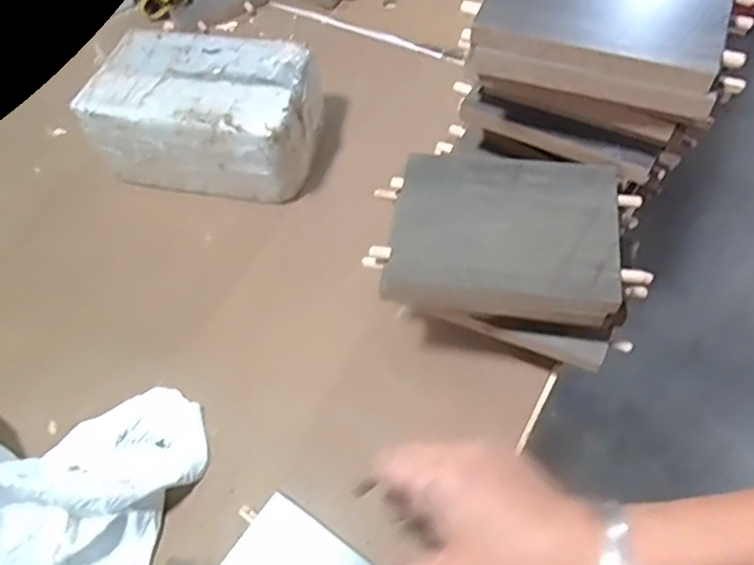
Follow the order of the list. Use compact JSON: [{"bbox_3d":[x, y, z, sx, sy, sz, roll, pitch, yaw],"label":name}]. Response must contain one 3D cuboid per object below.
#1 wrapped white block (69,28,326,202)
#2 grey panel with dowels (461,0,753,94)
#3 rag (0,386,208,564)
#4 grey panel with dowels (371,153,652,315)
[{"bbox_3d":[-0.162,-0.161,0.607,0.209,0.114,0.124,9,61,9],"label":"wrapped white block"},{"bbox_3d":[0.155,-0.189,0.412,0.168,0.014,0.116,19,63,15],"label":"grey panel with dowels"},{"bbox_3d":[-0.257,0.133,0.433,0.223,0.094,0.181,12,61,11],"label":"rag"},{"bbox_3d":[0.093,-0.037,0.434,0.166,0.025,0.115,6,60,8],"label":"grey panel with dowels"}]

